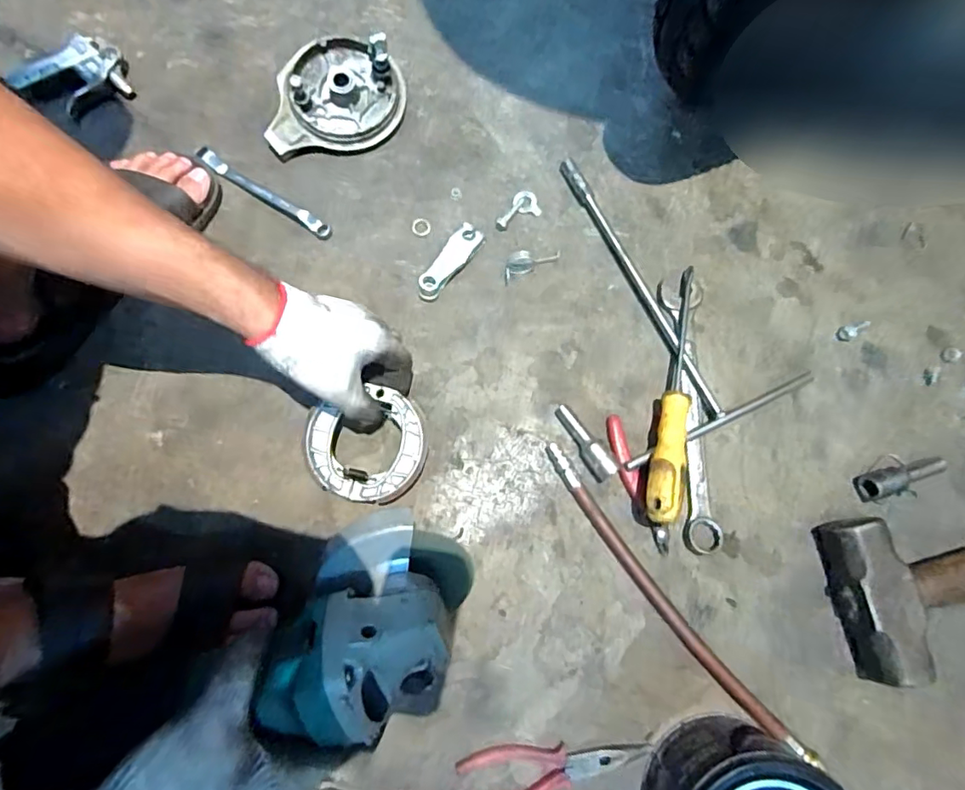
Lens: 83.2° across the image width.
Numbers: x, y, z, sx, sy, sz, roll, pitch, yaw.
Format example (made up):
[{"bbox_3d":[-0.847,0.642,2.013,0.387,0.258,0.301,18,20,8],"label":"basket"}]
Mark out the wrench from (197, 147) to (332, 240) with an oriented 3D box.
[{"bbox_3d":[-0.217,-0.200,0.541,0.154,0.015,0.015,32,77,6],"label":"wrench"}]

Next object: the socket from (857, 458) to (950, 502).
[{"bbox_3d":[0.376,0.073,0.483,0.083,0.021,0.023,-15,77,-5],"label":"socket"}]

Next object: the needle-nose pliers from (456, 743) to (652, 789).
[{"bbox_3d":[0.057,0.300,0.430,0.150,0.010,0.043,-4,76,-3],"label":"needle-nose pliers"}]

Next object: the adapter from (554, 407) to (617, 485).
[{"bbox_3d":[0.090,0.042,0.484,0.019,0.022,0.074,-33,79,-9],"label":"adapter"}]

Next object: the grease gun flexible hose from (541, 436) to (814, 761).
[{"bbox_3d":[0.153,0.172,0.454,0.023,0.015,0.313,-38,80,-10],"label":"grease gun flexible hose"}]

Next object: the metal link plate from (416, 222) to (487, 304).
[{"bbox_3d":[-0.032,-0.130,0.523,0.027,0.020,0.085,37,78,7],"label":"metal link plate"}]

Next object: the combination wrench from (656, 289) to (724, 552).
[{"bbox_3d":[0.191,0.015,0.499,0.041,0.015,0.251,2,76,-1],"label":"combination wrench"}]

